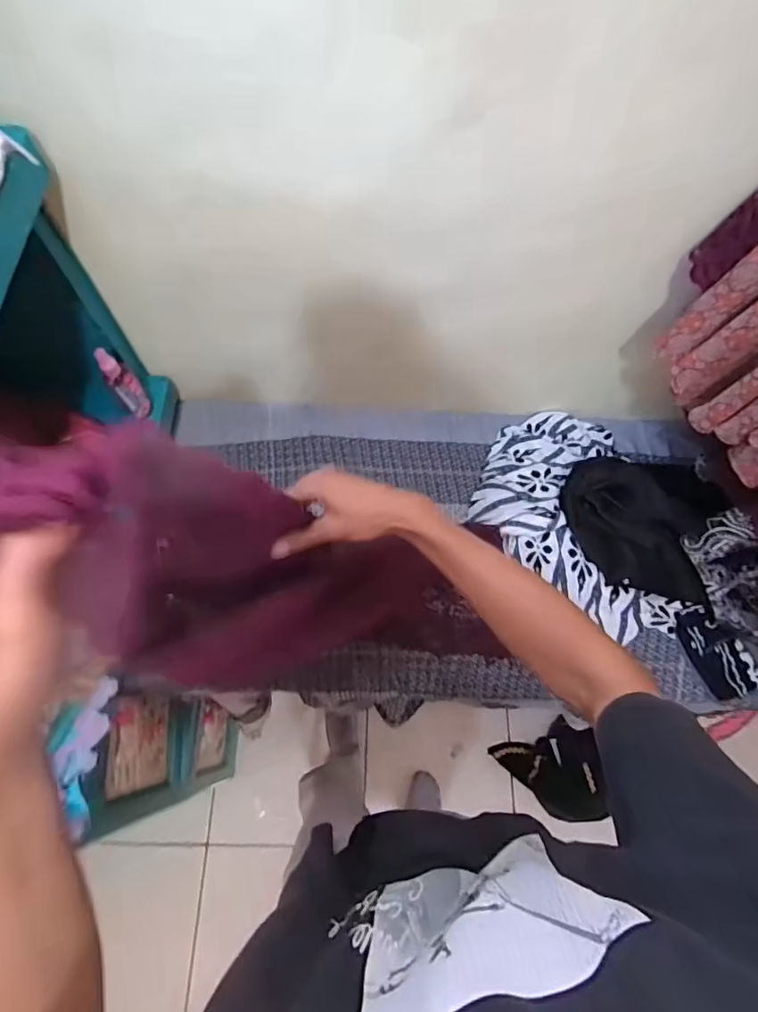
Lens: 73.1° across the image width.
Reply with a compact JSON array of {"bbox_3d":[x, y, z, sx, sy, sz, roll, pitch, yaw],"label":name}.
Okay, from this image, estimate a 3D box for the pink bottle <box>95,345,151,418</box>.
[{"bbox_3d":[-0.385,-0.182,0.773,0.033,0.122,0.036,0,67,-3],"label":"pink bottle"}]

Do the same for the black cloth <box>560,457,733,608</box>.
[{"bbox_3d":[0.423,0.035,0.847,0.242,0.094,0.211,11,67,1],"label":"black cloth"}]

